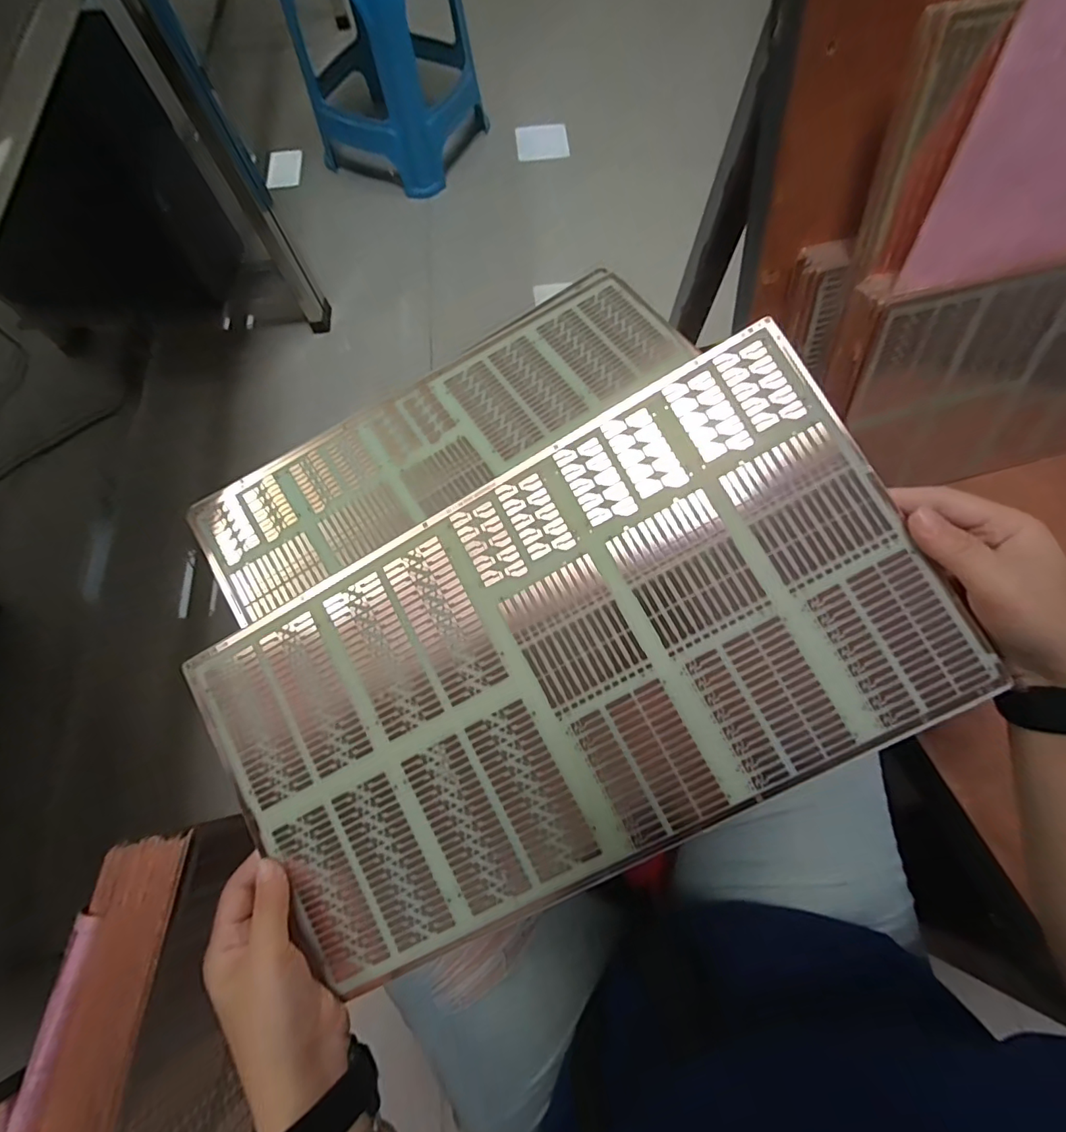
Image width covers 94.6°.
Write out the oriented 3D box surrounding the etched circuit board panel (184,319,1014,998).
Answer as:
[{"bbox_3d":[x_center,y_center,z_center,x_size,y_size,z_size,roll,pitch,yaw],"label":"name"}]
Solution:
[{"bbox_3d":[0.010,0.065,0.309,0.438,0.004,0.243,-29,82,6],"label":"etched circuit board panel"}]

